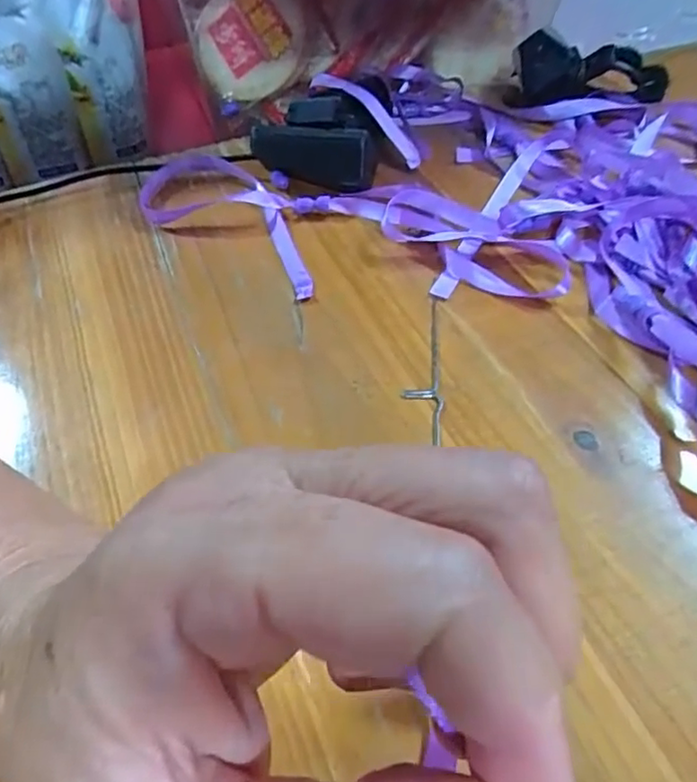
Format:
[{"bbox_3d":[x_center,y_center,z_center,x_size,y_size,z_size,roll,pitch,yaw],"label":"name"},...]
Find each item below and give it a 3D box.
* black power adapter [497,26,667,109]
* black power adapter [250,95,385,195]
[{"bbox_3d":[0.157,-0.208,0.398,0.108,0.041,0.034,-8,50,-2],"label":"black power adapter"},{"bbox_3d":[-0.018,-0.144,0.352,0.073,0.043,0.035,22,55,20],"label":"black power adapter"}]

